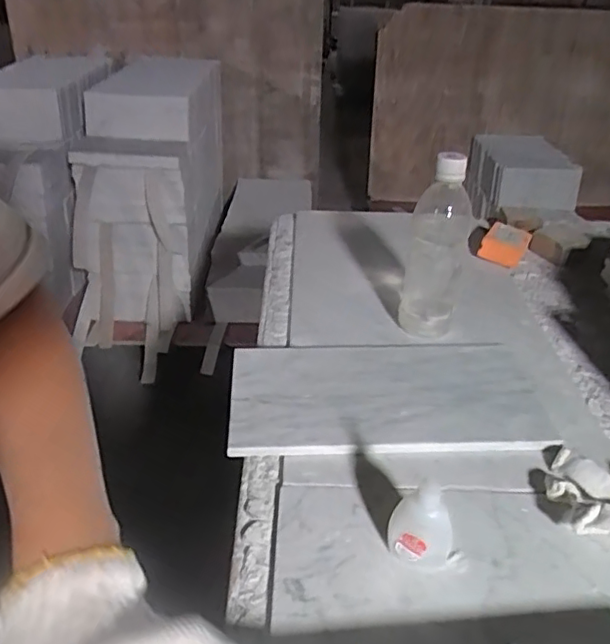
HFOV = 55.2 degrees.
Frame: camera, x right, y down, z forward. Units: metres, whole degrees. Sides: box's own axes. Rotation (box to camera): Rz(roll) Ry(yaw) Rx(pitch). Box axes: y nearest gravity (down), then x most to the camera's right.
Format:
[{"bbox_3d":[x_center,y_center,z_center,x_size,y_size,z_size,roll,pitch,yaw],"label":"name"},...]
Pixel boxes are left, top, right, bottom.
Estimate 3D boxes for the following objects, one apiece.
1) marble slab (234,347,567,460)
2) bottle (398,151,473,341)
[{"bbox_3d":[0.077,0.076,0.581,0.297,0.021,0.162,1,32,0],"label":"marble slab"},{"bbox_3d":[0.145,-0.084,0.640,0.063,0.192,0.070,9,33,13],"label":"bottle"}]

